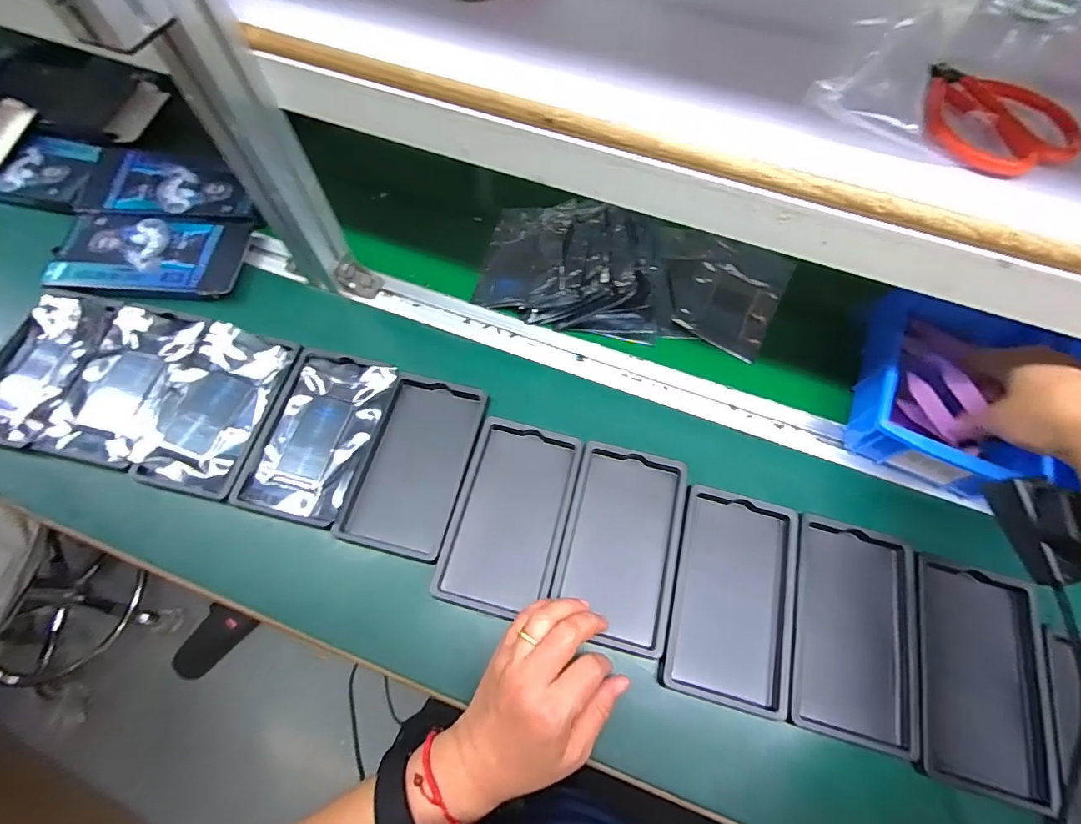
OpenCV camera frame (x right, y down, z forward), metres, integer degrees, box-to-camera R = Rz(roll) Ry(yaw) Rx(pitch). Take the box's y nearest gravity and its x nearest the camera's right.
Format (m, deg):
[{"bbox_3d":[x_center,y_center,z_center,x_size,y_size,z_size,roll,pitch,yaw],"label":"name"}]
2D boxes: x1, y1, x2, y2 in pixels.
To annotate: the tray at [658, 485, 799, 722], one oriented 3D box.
[{"bbox_3d":[0.154,0.148,0.386,0.093,0.022,0.158,15,65,5],"label":"tray"}]

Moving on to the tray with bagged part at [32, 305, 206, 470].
[{"bbox_3d":[-0.384,-0.028,0.444,0.096,0.017,0.154,9,64,2],"label":"tray with bagged part"}]

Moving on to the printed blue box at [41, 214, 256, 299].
[{"bbox_3d":[-0.407,-0.167,0.495,0.178,0.015,0.098,2,64,-1],"label":"printed blue box"}]

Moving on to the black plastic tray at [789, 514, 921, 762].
[{"bbox_3d":[0.249,0.172,0.380,0.092,0.024,0.159,15,65,5],"label":"black plastic tray"}]

